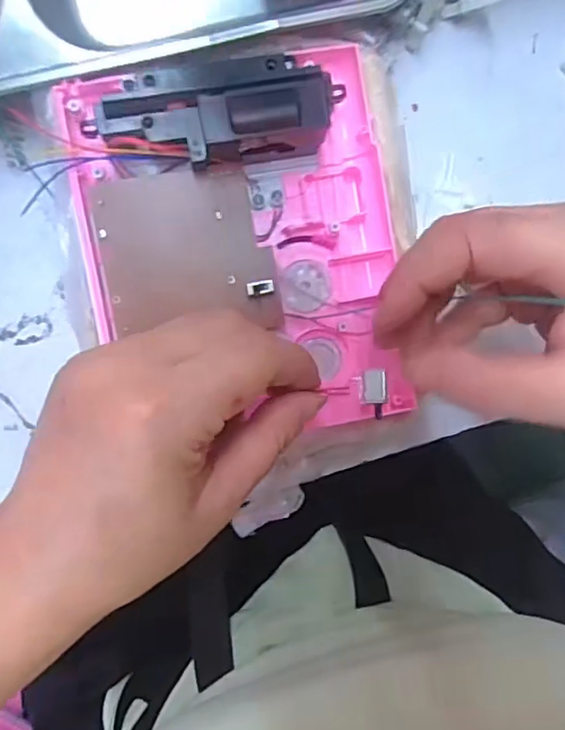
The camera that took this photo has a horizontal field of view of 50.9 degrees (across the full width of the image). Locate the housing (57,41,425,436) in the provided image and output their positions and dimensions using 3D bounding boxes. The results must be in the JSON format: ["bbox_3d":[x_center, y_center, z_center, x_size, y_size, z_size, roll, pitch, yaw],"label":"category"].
[{"bbox_3d":[-0.017,-0.053,0.255,0.136,0.039,0.150,-9,99,-4],"label":"housing"}]

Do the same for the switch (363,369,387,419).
[{"bbox_3d":[0.034,0.011,0.221,0.009,0.005,0.018,-2,97,-5],"label":"switch"}]

